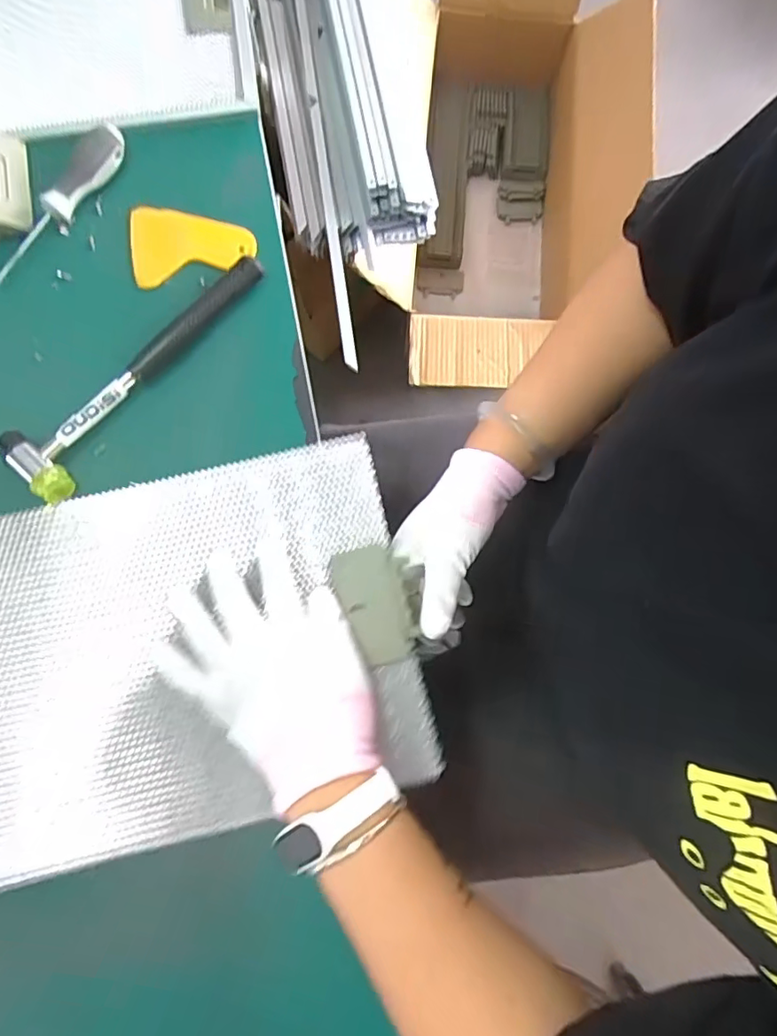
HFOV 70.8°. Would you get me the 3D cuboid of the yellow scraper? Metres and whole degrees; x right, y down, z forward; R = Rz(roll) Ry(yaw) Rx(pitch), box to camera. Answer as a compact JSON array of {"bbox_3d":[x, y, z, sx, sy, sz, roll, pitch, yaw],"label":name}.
[{"bbox_3d":[-0.163,-0.231,0.456,0.100,0.009,0.068,-8,80,-2],"label":"yellow scraper"}]

